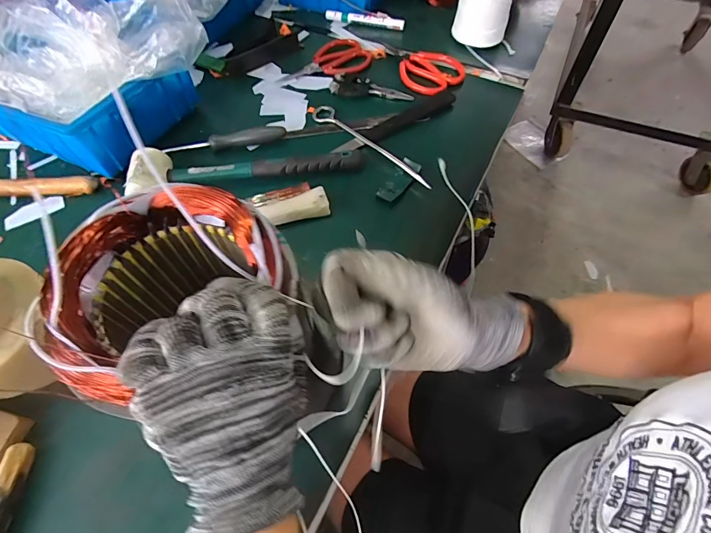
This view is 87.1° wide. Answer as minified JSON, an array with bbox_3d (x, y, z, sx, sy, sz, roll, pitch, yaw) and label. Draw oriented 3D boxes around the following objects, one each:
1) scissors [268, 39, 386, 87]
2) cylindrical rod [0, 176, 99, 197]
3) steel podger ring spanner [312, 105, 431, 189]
[{"bbox_3d":[-0.042,-0.325,0.598,0.179,0.017,0.075,-32,63,-16],"label":"scissors"},{"bbox_3d":[-0.460,-0.101,0.487,0.254,0.020,0.024,-1,59,1],"label":"cylindrical rod"},{"bbox_3d":[0.014,-0.165,0.509,0.028,0.011,0.224,-36,64,-18],"label":"steel podger ring spanner"}]

